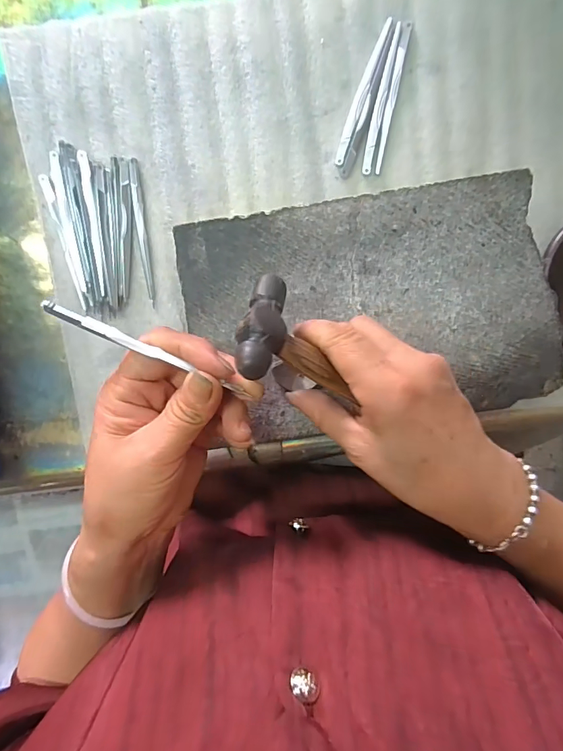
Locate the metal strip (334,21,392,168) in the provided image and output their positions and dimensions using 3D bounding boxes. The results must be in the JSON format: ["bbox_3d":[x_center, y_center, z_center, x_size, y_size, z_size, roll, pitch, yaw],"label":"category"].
[{"bbox_3d":[0.059,-0.206,0.299,0.009,0.004,0.102,20,97,-2],"label":"metal strip"}]

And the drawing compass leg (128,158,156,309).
[{"bbox_3d":[-0.108,-0.109,0.317,0.008,0.004,0.107,-4,98,1],"label":"drawing compass leg"}]

